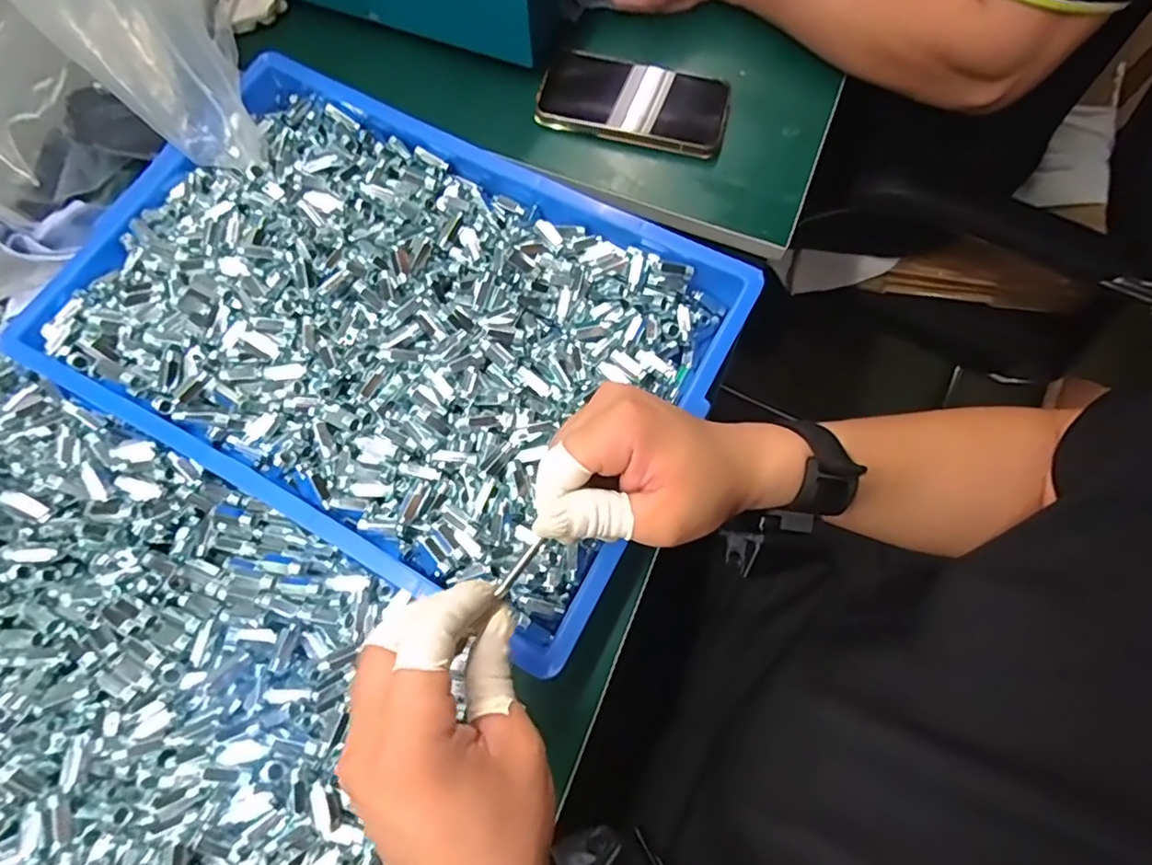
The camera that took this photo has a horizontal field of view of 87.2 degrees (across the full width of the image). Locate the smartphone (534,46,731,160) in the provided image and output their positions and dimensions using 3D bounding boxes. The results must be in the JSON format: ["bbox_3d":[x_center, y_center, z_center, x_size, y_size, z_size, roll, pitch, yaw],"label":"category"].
[{"bbox_3d":[0.048,-0.273,0.498,0.150,0.012,0.075,14,73,5],"label":"smartphone"}]

